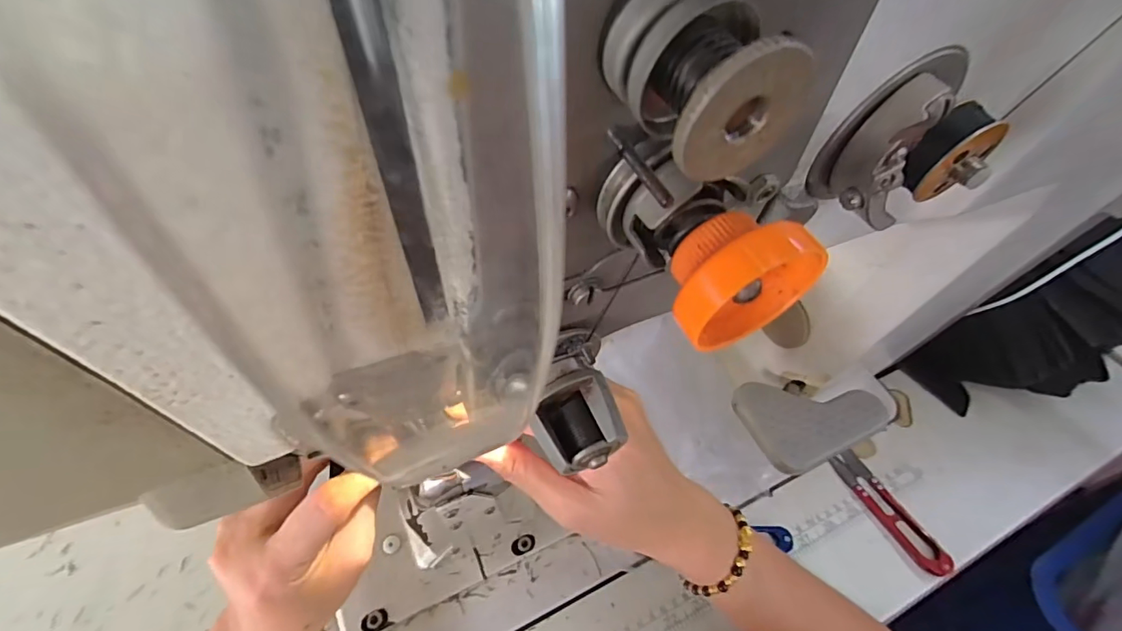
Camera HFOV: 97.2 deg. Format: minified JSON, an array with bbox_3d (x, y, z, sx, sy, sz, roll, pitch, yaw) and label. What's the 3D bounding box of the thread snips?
[{"bbox_3d":[0.268,0.156,0.403,0.027,0.015,0.104,-18,53,-15],"label":"thread snips"}]

